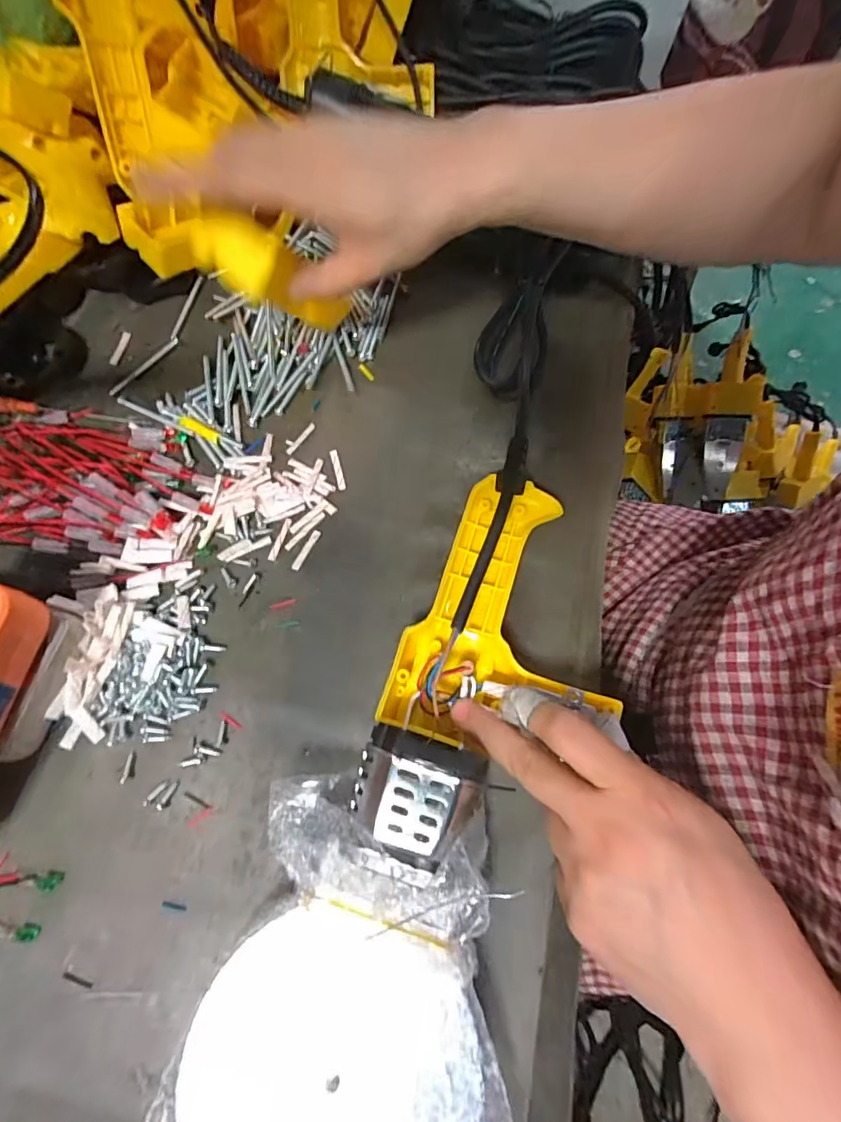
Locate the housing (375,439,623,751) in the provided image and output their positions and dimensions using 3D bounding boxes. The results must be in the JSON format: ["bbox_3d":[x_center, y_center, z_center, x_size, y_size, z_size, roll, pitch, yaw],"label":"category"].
[{"bbox_3d":[0.057,0.022,0.274,0.111,0.025,0.167,18,75,4],"label":"housing"}]

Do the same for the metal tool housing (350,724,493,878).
[{"bbox_3d":[-0.003,0.109,0.233,0.054,0.042,0.051,17,69,4],"label":"metal tool housing"}]

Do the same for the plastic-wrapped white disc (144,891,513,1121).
[{"bbox_3d":[-0.030,0.211,0.203,0.144,0.031,0.115,11,69,2],"label":"plastic-wrapped white disc"}]

